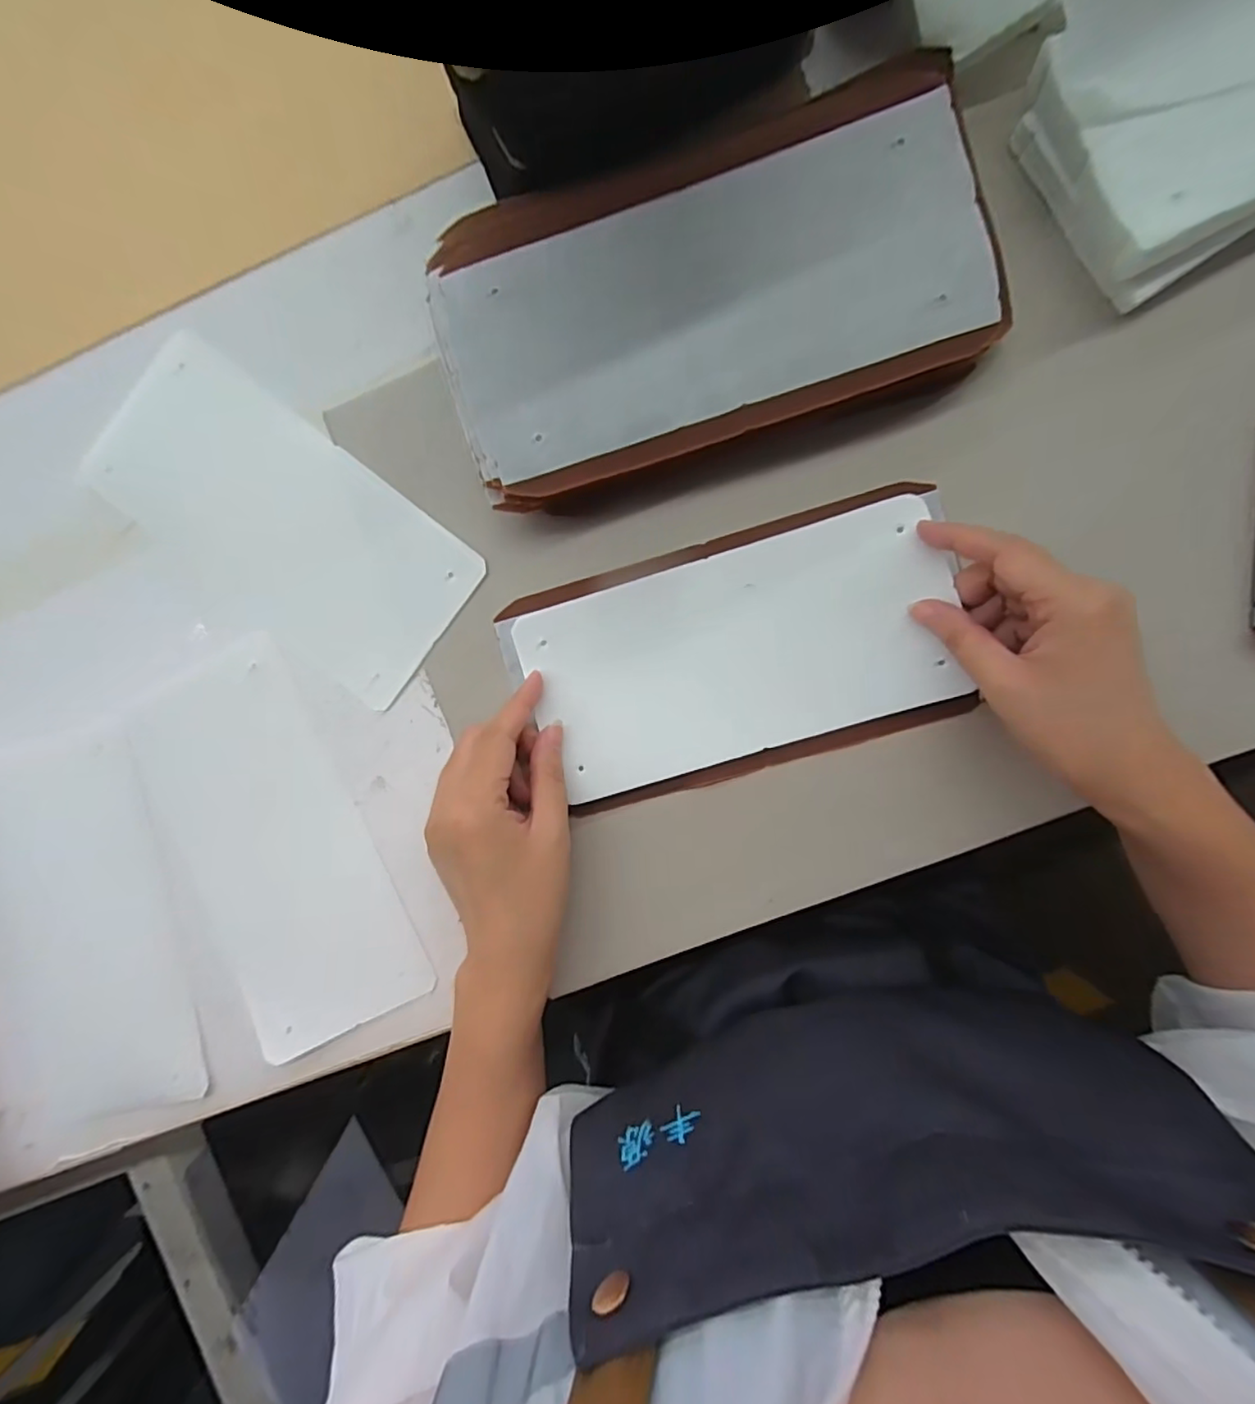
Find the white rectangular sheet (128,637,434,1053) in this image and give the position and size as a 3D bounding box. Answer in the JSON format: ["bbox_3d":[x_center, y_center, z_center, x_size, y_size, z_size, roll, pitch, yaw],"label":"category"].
[{"bbox_3d":[-0.214,0.088,0.366,0.115,0.012,0.231,-26,89,4],"label":"white rectangular sheet"}]

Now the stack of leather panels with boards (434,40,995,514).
[{"bbox_3d":[0.041,-0.203,0.310,0.273,0.041,0.156,-17,92,5],"label":"stack of leather panels with boards"}]

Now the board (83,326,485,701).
[{"bbox_3d":[-0.205,-0.106,0.360,0.230,0.007,0.112,38,96,1],"label":"board"}]

